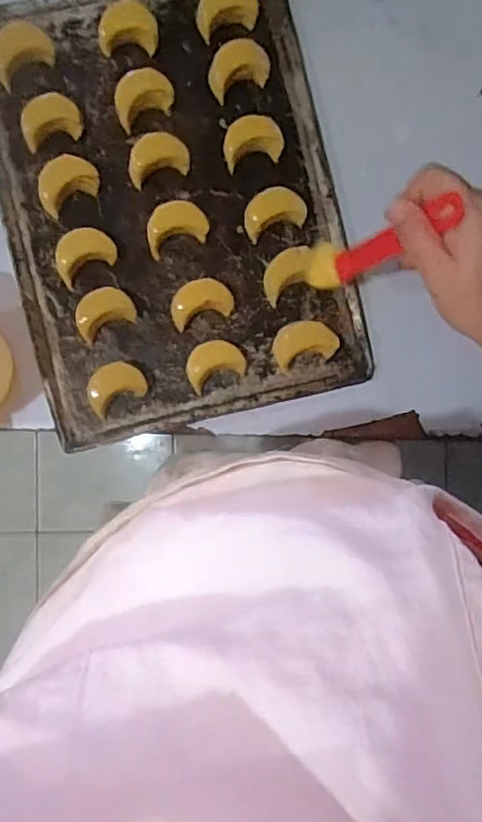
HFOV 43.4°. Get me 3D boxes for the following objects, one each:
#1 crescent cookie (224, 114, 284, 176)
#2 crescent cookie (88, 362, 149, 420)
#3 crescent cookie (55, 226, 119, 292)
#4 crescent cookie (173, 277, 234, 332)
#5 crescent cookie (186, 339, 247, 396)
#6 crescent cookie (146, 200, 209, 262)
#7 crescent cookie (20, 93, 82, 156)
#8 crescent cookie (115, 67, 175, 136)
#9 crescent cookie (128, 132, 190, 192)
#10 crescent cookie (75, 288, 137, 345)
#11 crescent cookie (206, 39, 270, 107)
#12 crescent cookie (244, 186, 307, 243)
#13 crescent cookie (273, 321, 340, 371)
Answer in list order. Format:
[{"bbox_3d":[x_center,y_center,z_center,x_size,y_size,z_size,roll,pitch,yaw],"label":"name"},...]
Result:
[{"bbox_3d":[0.011,-0.272,0.609,0.058,0.031,0.043,-14,91,-1],"label":"crescent cookie"},{"bbox_3d":[-0.124,-0.025,0.600,0.057,0.015,0.043,-29,91,-1],"label":"crescent cookie"},{"bbox_3d":[-0.157,-0.157,0.601,0.061,0.016,0.044,-30,91,-1],"label":"crescent cookie"},{"bbox_3d":[-0.040,-0.110,0.607,0.061,0.026,0.042,-14,91,-1],"label":"crescent cookie"},{"bbox_3d":[-0.027,-0.048,0.608,0.058,0.018,0.044,-23,91,-1],"label":"crescent cookie"},{"bbox_3d":[-0.065,-0.186,0.611,0.062,0.026,0.045,-16,91,-1],"label":"crescent cookie"},{"bbox_3d":[-0.190,-0.288,0.605,0.059,0.034,0.042,-17,91,-1],"label":"crescent cookie"},{"bbox_3d":[-0.098,-0.315,0.608,0.059,0.028,0.042,-24,91,-1],"label":"crescent cookie"},{"bbox_3d":[-0.084,-0.254,0.609,0.060,0.028,0.039,-17,91,-1],"label":"crescent cookie"},{"bbox_3d":[-0.136,-0.099,0.602,0.058,0.024,0.041,-26,91,-1],"label":"crescent cookie"},{"bbox_3d":[-0.003,-0.347,0.608,0.063,0.038,0.044,-22,91,-1],"label":"crescent cookie"},{"bbox_3d":[0.033,-0.202,0.613,0.062,0.027,0.045,-16,91,-1],"label":"crescent cookie"},{"bbox_3d":[0.063,-0.069,0.606,0.062,0.023,0.041,-16,91,-1],"label":"crescent cookie"}]

